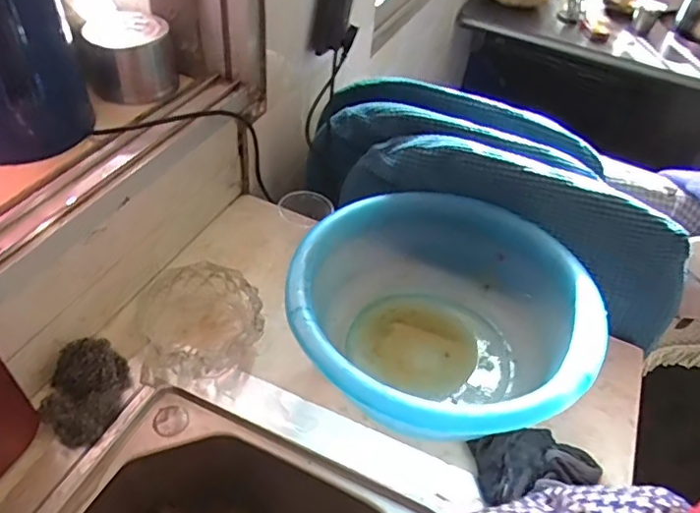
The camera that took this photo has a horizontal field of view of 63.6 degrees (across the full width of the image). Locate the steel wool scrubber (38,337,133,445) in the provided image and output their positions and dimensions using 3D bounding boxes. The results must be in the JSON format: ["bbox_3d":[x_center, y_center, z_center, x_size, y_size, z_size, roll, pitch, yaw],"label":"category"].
[{"bbox_3d":[-0.267,0.134,0.563,0.071,0.051,0.093,3,45,-5],"label":"steel wool scrubber"}]

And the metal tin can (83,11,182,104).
[{"bbox_3d":[-0.269,-0.247,0.695,0.102,0.067,0.100,4,45,-4],"label":"metal tin can"}]

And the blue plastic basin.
[{"bbox_3d":[0.091,0.073,0.603,0.296,0.130,0.292,4,45,-4],"label":"blue plastic basin"}]

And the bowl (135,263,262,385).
[{"bbox_3d":[-0.168,0.075,0.637,0.130,0.057,0.135,4,45,-4],"label":"bowl"}]

